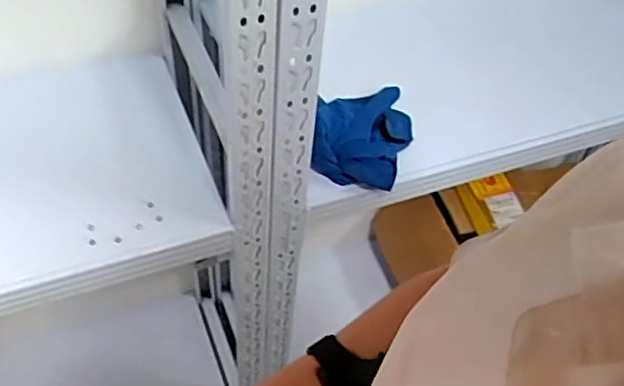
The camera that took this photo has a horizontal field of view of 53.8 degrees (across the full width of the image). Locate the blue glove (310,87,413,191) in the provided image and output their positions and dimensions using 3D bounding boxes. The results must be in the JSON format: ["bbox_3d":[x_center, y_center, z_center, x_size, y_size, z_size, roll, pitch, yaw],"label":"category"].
[{"bbox_3d":[0.076,-0.094,0.882,0.126,0.075,0.162,20,50,11],"label":"blue glove"}]

